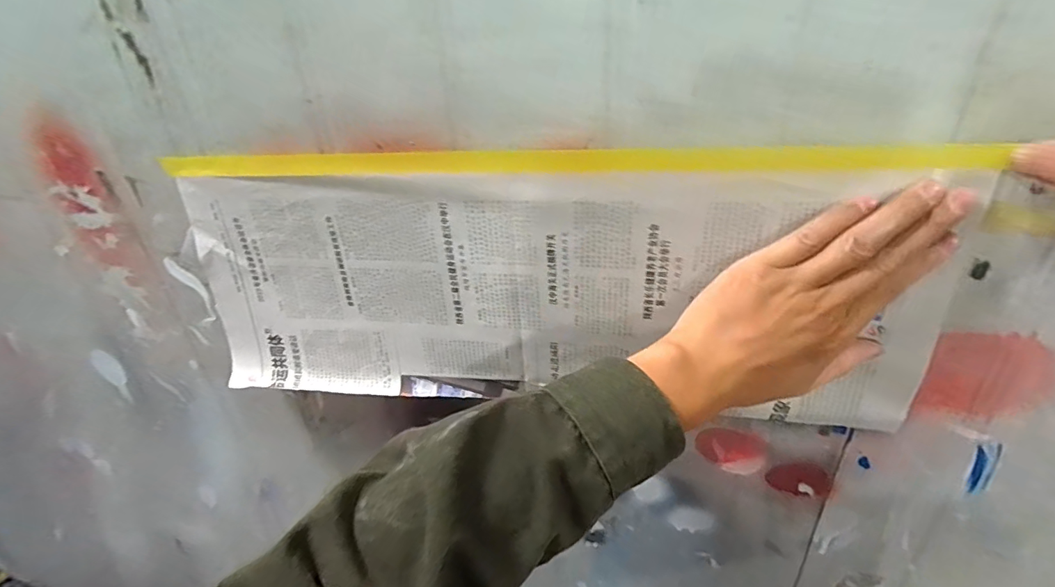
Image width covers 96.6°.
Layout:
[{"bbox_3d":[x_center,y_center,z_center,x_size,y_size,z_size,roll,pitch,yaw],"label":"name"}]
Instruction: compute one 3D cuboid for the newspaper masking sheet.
[{"bbox_3d":[-0.001,-0.002,0.343,0.524,0.203,0.018,3,29,11],"label":"newspaper masking sheet"}]

